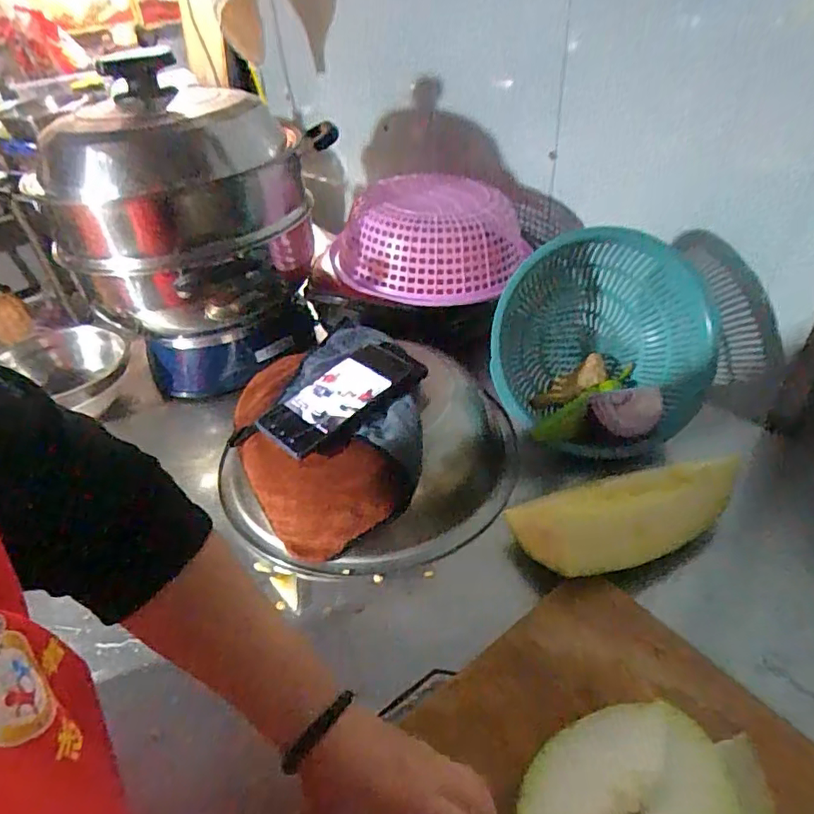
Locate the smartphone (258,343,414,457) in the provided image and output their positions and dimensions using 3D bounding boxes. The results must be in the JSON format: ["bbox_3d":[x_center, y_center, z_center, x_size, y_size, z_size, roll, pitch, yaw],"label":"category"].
[{"bbox_3d":[-0.076,-0.016,0.617,0.174,0.014,0.078,-37,50,-27],"label":"smartphone"}]

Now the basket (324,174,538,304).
[{"bbox_3d":[0.024,-0.256,0.839,0.275,0.107,0.230,-6,40,-3],"label":"basket"}]

